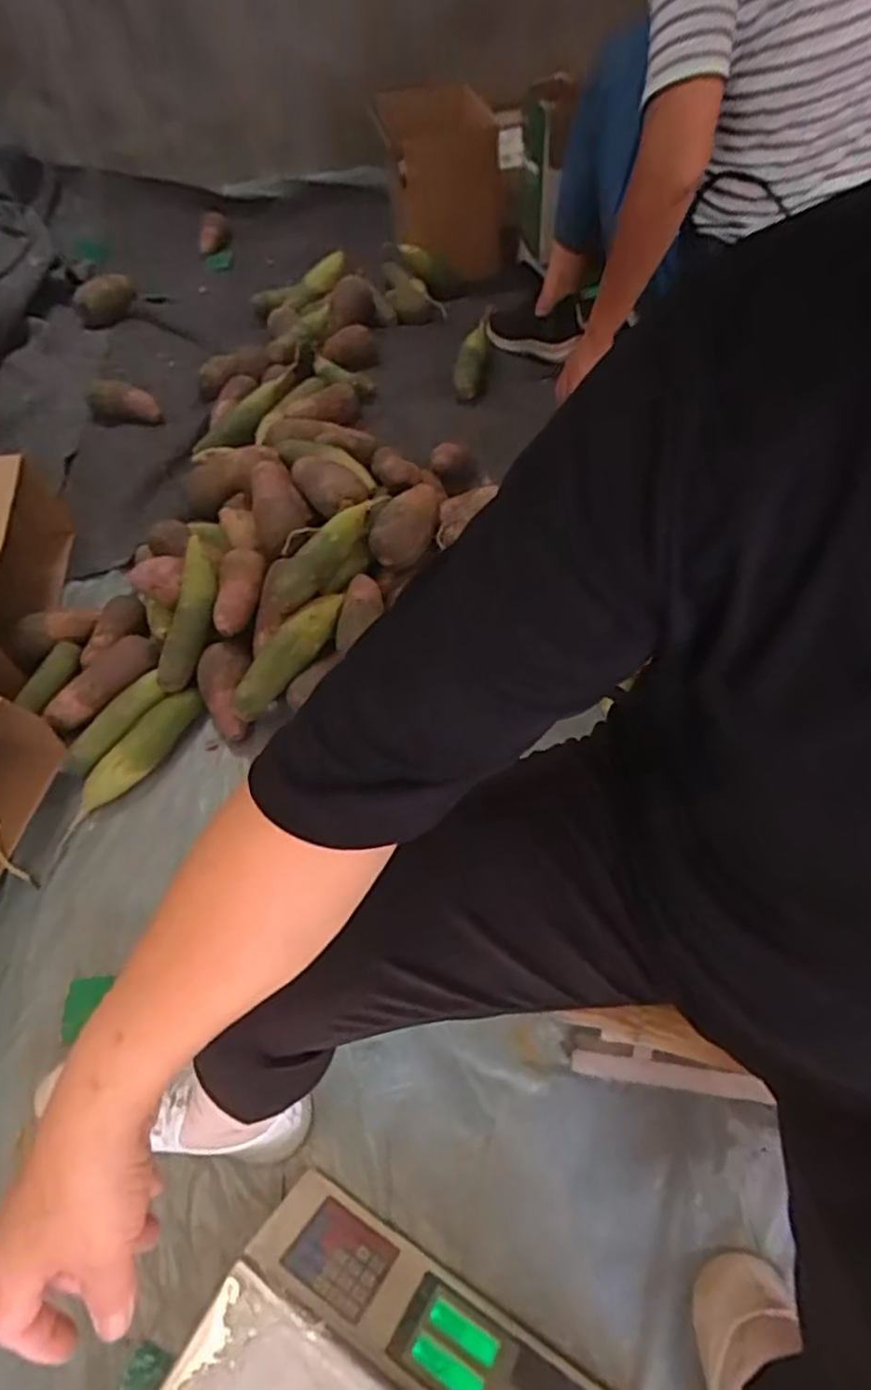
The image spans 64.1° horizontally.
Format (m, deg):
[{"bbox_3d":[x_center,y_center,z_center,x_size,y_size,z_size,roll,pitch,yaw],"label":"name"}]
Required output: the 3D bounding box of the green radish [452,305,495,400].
[{"bbox_3d":[0.073,-0.662,1.354,0.064,0.048,0.201,14,86,14],"label":"green radish"}]

